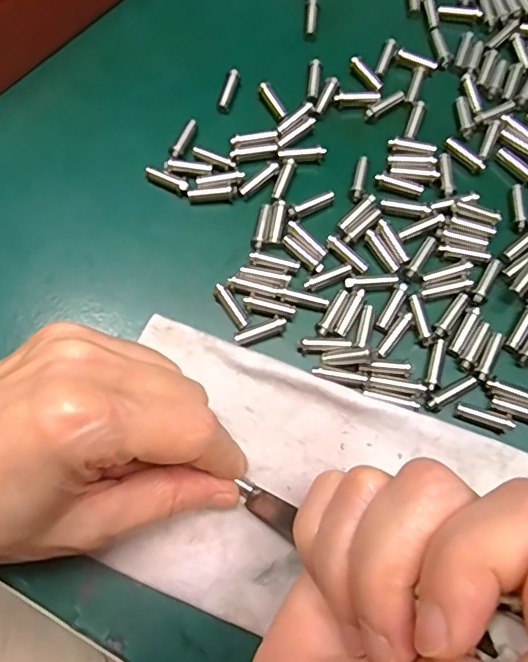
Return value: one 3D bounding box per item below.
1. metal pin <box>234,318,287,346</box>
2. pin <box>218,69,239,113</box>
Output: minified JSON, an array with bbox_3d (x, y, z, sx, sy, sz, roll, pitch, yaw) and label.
[{"bbox_3d":[-0.001,0.001,0.222,0.021,0.006,0.005,-21,70,-5],"label":"metal pin"},{"bbox_3d":[-0.016,-0.112,0.262,0.005,0.005,0.021,16,71,8],"label":"pin"}]

